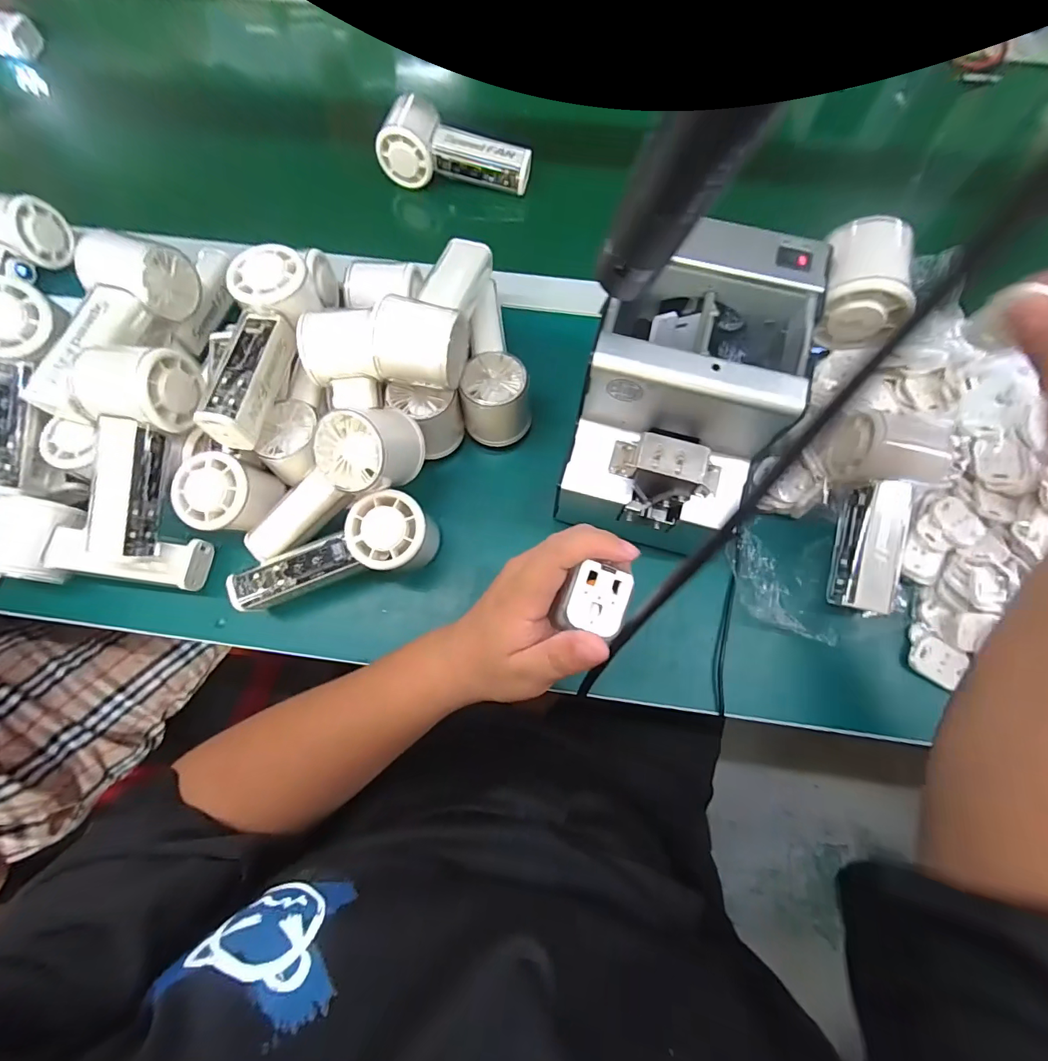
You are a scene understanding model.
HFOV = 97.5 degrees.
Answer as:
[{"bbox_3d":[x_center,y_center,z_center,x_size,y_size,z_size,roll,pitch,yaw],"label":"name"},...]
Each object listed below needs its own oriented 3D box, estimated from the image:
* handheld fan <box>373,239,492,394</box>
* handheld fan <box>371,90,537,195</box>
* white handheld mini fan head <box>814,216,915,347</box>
[{"bbox_3d":[-0.062,-0.172,0.364,0.059,0.066,0.162,13,57,4],"label":"handheld fan"},{"bbox_3d":[-0.070,-0.394,0.477,0.152,0.056,0.047,8,73,3],"label":"handheld fan"},{"bbox_3d":[0.221,-0.164,0.306,0.051,0.041,0.079,13,73,4],"label":"white handheld mini fan head"}]

